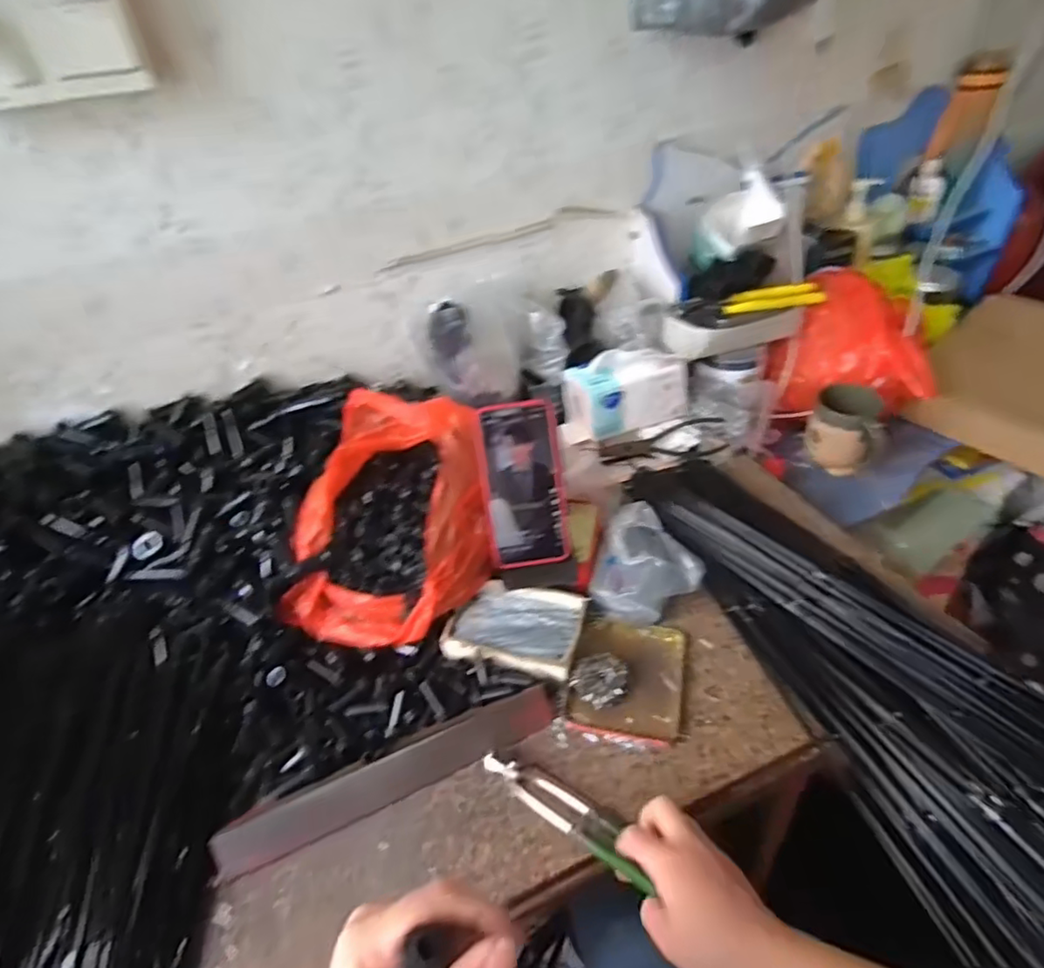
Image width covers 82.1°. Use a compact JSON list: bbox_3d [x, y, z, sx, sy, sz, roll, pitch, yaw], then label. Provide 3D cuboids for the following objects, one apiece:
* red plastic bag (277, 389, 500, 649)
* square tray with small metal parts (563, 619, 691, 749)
[{"bbox_3d":[-0.137,0.024,0.623,0.200,0.136,0.242,-7,41,-1],"label":"red plastic bag"},{"bbox_3d":[0.100,0.177,0.562,0.104,0.019,0.118,6,42,14],"label":"square tray with small metal parts"}]

